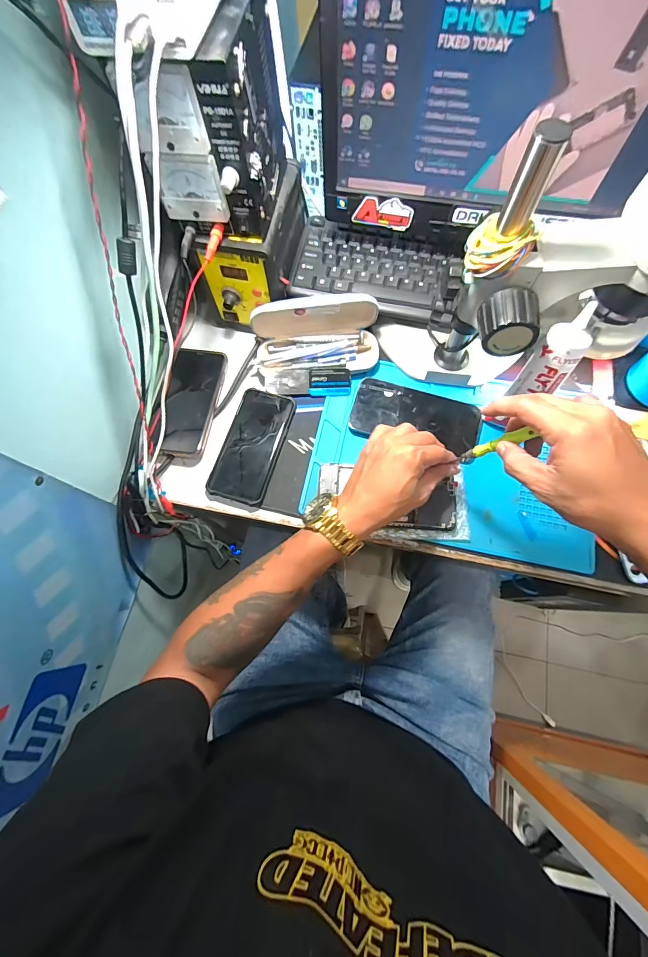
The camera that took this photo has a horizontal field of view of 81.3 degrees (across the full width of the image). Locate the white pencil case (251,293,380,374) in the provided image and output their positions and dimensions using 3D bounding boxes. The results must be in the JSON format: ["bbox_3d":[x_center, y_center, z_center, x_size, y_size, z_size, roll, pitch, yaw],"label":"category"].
[{"bbox_3d":[-0.010,-0.187,0.492,0.163,0.063,0.076,-2,72,1],"label":"white pencil case"}]

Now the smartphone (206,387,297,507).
[{"bbox_3d":[-0.091,-0.044,0.481,0.071,0.013,0.150,15,73,7],"label":"smartphone"}]

